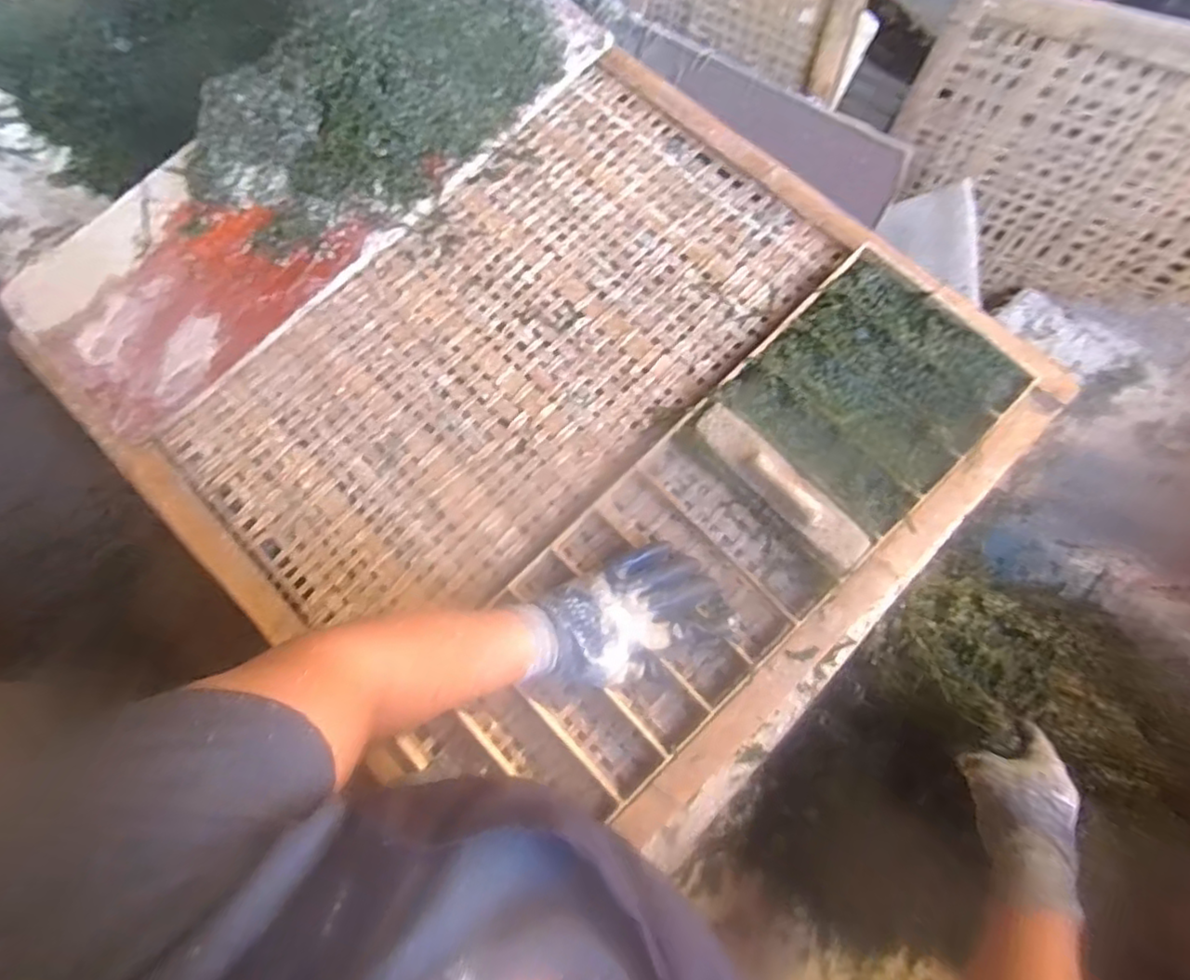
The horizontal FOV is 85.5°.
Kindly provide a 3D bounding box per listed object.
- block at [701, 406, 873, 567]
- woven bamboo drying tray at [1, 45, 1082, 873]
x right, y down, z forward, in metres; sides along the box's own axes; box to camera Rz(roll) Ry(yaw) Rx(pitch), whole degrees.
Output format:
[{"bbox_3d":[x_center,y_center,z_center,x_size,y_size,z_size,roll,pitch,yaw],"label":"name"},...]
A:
[{"bbox_3d":[0.186,-0.006,0.646,0.045,0.057,0.204,-41,74,-17],"label":"block"},{"bbox_3d":[-0.108,-0.163,0.727,0.971,0.058,0.772,43,83,13],"label":"woven bamboo drying tray"}]

